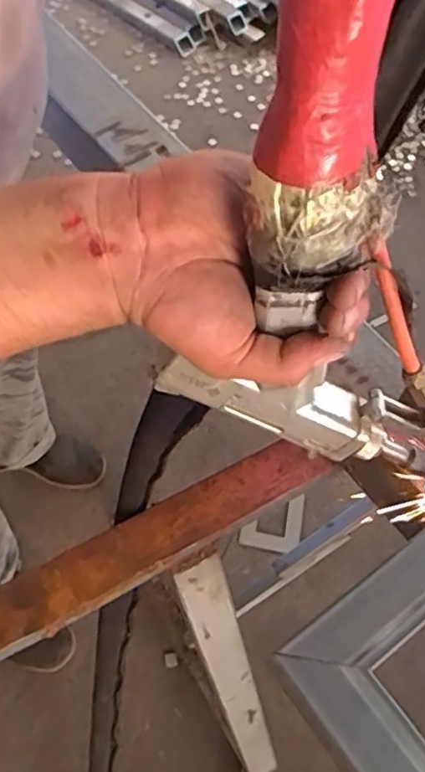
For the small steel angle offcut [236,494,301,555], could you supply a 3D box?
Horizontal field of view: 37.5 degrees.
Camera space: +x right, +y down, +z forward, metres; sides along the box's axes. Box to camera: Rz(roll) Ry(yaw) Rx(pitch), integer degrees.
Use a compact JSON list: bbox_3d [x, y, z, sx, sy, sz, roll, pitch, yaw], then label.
[{"bbox_3d":[0.118,0.269,1.250,0.120,0.018,0.116,9,65,2],"label":"small steel angle offcut"}]

